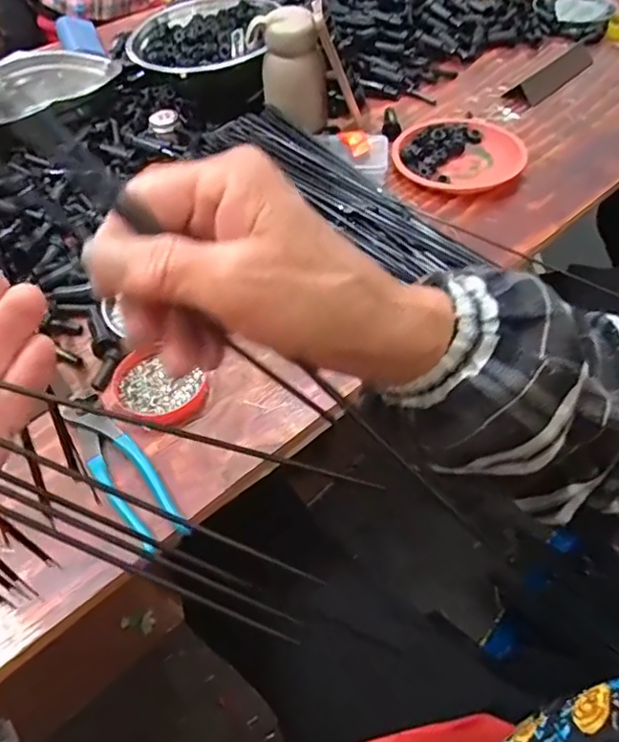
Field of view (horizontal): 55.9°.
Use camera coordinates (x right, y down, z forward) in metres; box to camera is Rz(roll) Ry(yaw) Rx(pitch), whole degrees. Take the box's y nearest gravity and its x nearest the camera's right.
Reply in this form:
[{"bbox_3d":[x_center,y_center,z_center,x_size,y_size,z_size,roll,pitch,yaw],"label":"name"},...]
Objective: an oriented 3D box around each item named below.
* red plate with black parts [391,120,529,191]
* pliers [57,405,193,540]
[{"bbox_3d":[0.185,-0.261,0.704,0.151,0.019,0.152,-2,51,2],"label":"red plate with black parts"},{"bbox_3d":[-0.150,0.073,0.458,0.039,0.016,0.161,-32,56,-21],"label":"pliers"}]

